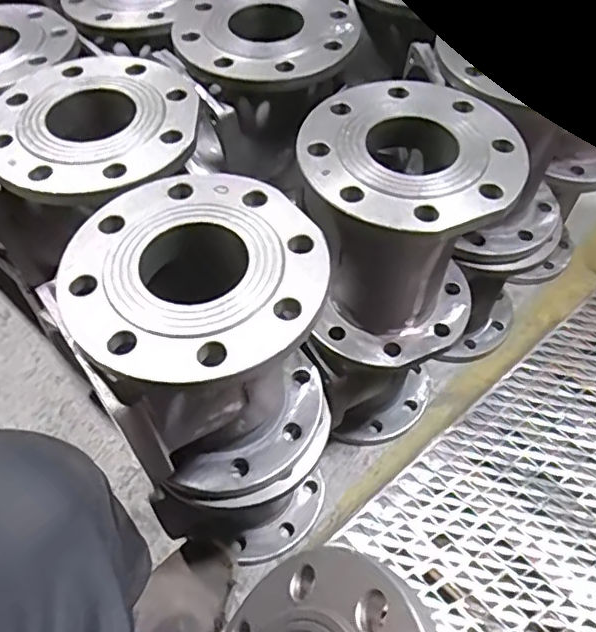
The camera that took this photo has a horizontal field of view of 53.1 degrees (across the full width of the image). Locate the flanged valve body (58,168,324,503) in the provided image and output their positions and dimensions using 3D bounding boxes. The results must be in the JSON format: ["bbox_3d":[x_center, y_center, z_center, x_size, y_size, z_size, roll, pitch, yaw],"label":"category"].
[{"bbox_3d":[-0.075,0.024,0.518,0.181,0.217,0.189,-29,60,-20],"label":"flanged valve body"}]

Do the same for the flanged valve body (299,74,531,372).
[{"bbox_3d":[0.098,-0.085,0.592,0.179,0.218,0.179,0,54,0],"label":"flanged valve body"}]

